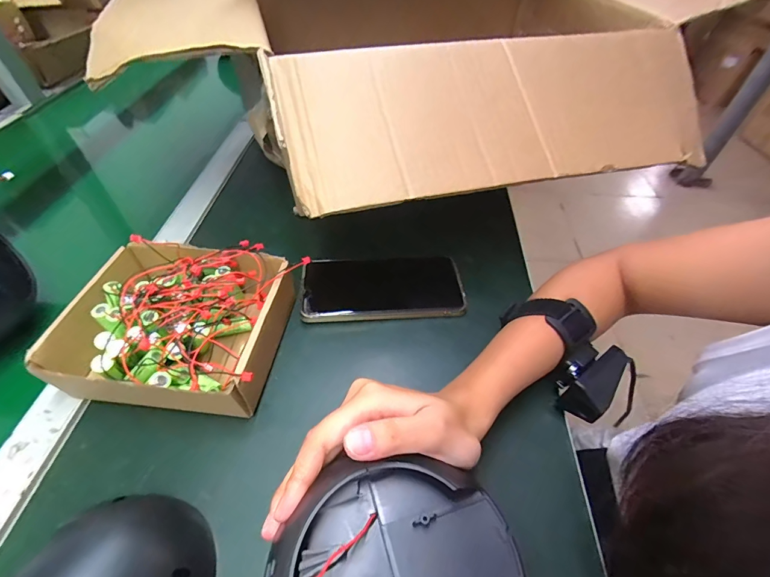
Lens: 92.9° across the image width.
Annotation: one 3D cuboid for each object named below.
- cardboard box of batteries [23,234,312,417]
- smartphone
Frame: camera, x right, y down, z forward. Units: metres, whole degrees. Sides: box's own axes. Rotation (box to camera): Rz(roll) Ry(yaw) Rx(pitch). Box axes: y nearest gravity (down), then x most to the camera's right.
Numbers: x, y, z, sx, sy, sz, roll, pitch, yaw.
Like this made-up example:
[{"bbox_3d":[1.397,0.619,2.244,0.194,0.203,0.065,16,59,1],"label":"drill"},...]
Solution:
[{"bbox_3d":[-0.171,0.028,0.323,0.185,0.067,0.159,9,50,6],"label":"cardboard box of batteries"},{"bbox_3d":[-0.002,-0.001,0.382,0.162,0.015,0.076,-2,49,-3],"label":"smartphone"}]

